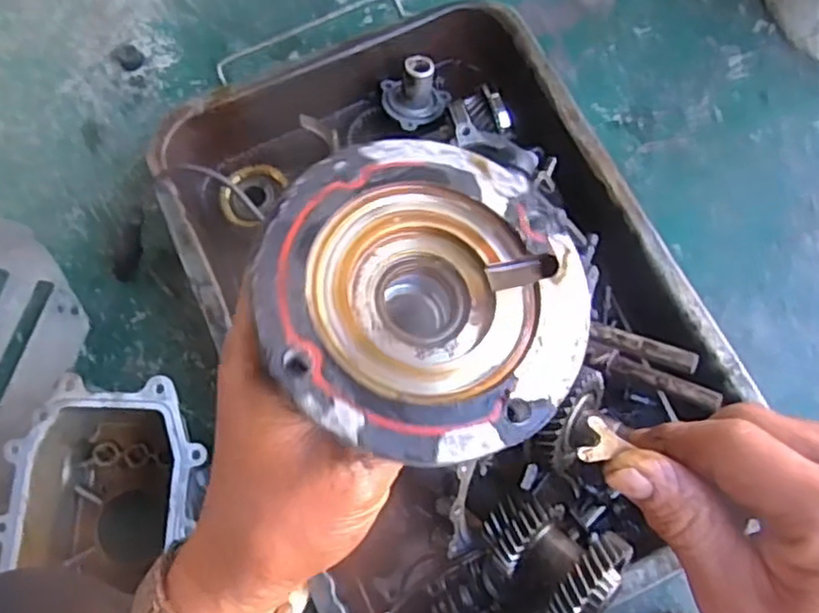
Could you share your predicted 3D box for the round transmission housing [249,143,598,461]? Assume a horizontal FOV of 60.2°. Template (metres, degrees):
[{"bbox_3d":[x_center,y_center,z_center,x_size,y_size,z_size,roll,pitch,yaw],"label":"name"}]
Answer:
[{"bbox_3d":[0.003,0.002,0.257,0.112,0.051,0.112,4,68,-10],"label":"round transmission housing"}]

